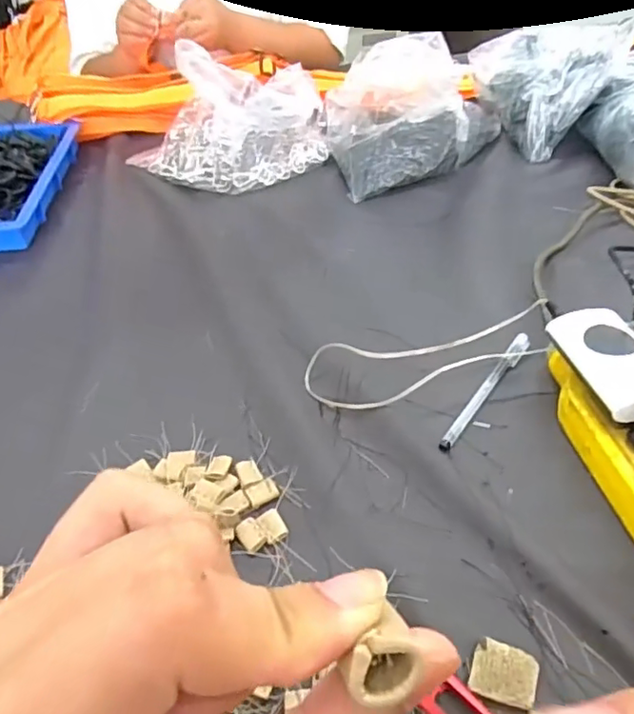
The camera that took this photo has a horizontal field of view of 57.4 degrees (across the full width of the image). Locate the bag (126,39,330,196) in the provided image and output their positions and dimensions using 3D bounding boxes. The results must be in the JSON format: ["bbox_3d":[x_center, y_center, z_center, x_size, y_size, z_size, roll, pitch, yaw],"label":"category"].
[{"bbox_3d":[-0.118,-0.298,0.714,0.252,0.118,0.146,-5,44,0],"label":"bag"}]

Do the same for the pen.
[{"bbox_3d":[0.129,0.023,0.441,0.013,0.007,0.140,27,53,29],"label":"pen"}]

